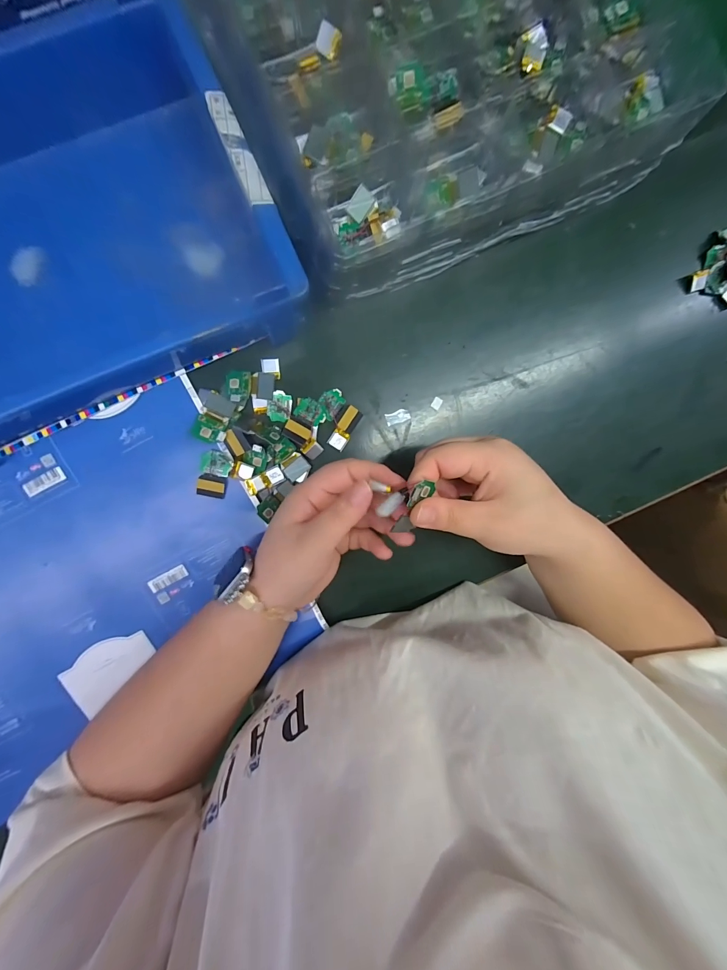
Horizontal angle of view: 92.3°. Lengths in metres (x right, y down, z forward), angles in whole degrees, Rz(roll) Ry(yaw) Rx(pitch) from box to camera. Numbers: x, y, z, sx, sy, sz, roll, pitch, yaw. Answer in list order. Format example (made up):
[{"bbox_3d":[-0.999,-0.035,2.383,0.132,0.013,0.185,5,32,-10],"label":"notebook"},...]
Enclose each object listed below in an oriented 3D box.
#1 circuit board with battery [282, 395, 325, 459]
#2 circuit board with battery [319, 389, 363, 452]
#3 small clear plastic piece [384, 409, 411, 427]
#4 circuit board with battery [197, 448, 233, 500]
[{"bbox_3d":[-0.046,-0.049,0.294,0.034,0.007,0.046,23,91,-6],"label":"circuit board with battery"},{"bbox_3d":[-0.024,-0.057,0.299,0.037,0.004,0.042,31,91,-6],"label":"circuit board with battery"},{"bbox_3d":[0.030,-0.059,0.304,0.022,0.004,0.011,-19,95,-4],"label":"small clear plastic piece"},{"bbox_3d":[-0.122,-0.009,0.287,0.023,0.006,0.039,18,92,-6],"label":"circuit board with battery"}]

